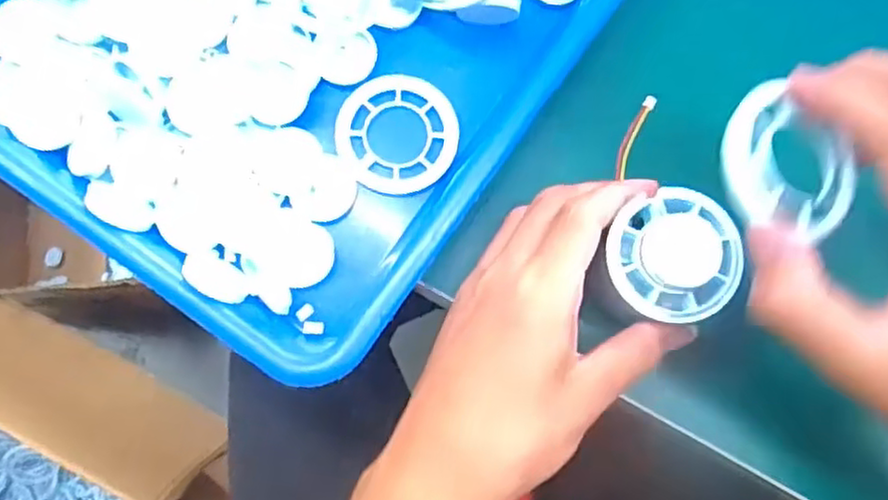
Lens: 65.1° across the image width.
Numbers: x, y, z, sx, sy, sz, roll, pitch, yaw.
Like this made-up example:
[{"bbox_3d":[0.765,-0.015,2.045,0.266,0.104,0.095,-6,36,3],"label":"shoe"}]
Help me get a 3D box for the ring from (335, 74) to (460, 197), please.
[{"bbox_3d":[-0.022,-0.056,0.336,0.057,0.005,0.058,0,80,-1],"label":"ring"}]

